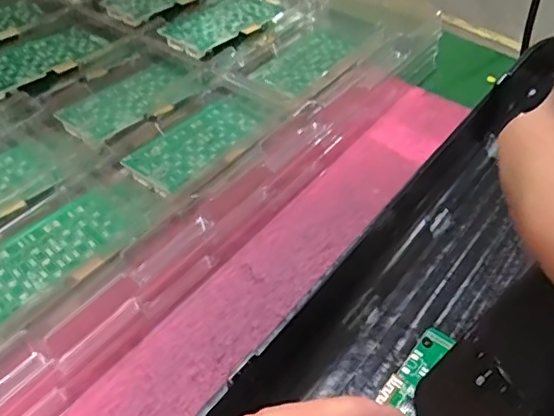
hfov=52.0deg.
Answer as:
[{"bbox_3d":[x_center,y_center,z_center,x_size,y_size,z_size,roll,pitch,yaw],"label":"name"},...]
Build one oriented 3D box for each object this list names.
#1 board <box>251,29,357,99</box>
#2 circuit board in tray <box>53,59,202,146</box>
[{"bbox_3d":[0.022,-0.110,0.420,0.043,0.010,0.089,29,53,19],"label":"board"},{"bbox_3d":[-0.097,-0.075,0.389,0.046,0.010,0.100,37,56,24],"label":"circuit board in tray"}]

